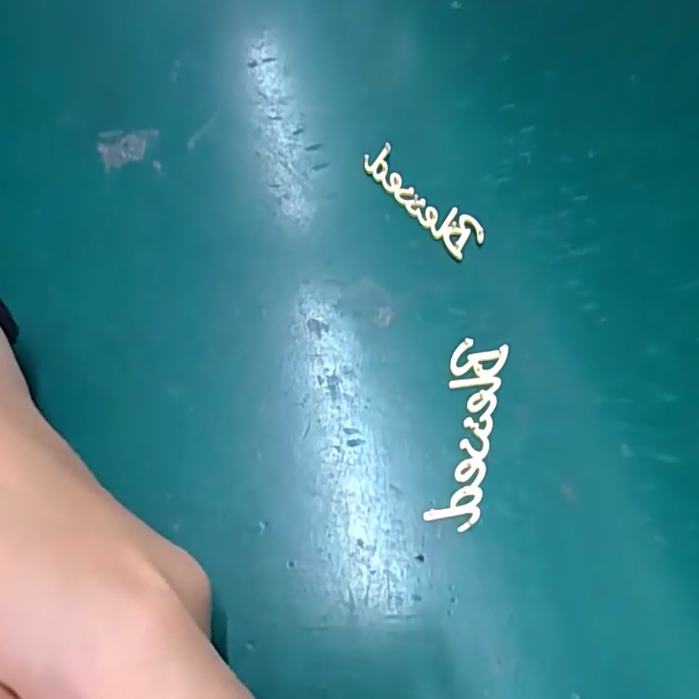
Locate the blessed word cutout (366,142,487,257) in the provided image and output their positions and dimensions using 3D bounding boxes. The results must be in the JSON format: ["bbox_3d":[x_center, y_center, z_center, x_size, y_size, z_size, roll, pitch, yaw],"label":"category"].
[{"bbox_3d":[0.029,-0.062,0.230,0.018,0.006,0.062,-41,68,-6],"label":"blessed word cutout"}]

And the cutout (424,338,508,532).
[{"bbox_3d":[0.038,0.025,0.181,0.017,0.004,0.064,14,61,9],"label":"cutout"}]

